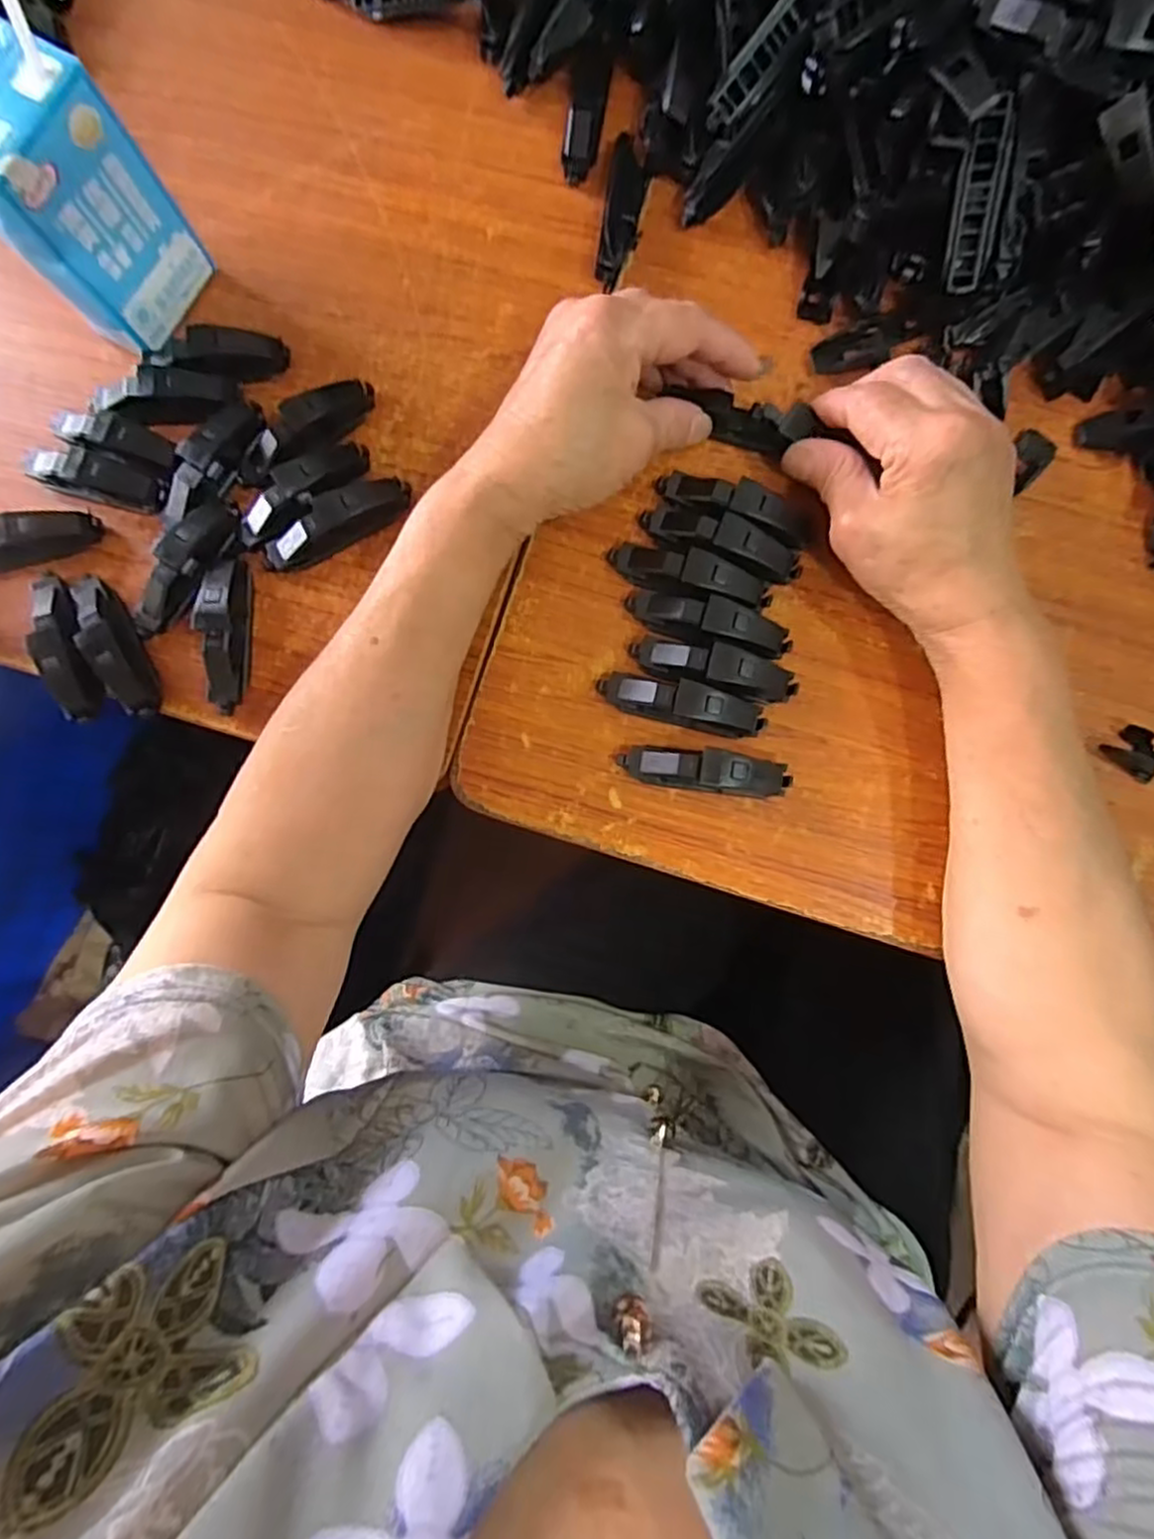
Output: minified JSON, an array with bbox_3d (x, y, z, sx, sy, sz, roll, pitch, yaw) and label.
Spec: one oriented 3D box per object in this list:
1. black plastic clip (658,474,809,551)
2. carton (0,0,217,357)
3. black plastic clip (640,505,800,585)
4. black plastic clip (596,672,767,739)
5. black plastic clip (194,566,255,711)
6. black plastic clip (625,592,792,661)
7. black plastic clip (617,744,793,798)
[{"bbox_3d":[0.078,-0.129,0.353,0.079,0.023,0.021,22,85,4],"label":"black plastic clip"},{"bbox_3d":[-0.227,-0.261,0.321,0.055,0.138,0.079,42,86,6],"label":"carton"},{"bbox_3d":[0.071,-0.113,0.352,0.080,0.024,0.021,17,84,3],"label":"black plastic clip"},{"bbox_3d":[0.050,-0.031,0.343,0.079,0.021,0.020,14,84,3],"label":"black plastic clip"},{"bbox_3d":[-0.175,-0.066,0.353,0.020,0.020,0.073,1,84,2],"label":"black plastic clip"},{"bbox_3d":[0.064,-0.070,0.347,0.080,0.025,0.024,10,84,3],"label":"black plastic clip"},{"bbox_3d":[0.061,0.001,0.340,0.079,0.023,0.019,8,84,3],"label":"black plastic clip"}]

